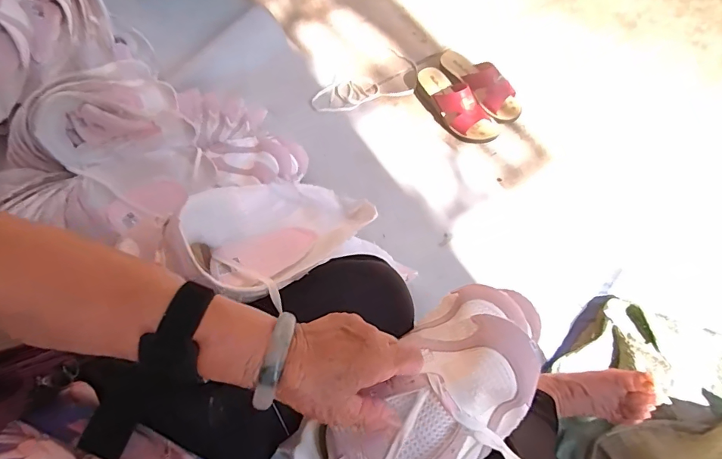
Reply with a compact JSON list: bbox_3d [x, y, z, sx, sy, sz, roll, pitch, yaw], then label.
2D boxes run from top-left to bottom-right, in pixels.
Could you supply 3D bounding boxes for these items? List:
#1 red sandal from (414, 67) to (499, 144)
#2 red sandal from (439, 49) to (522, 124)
[{"bbox_3d":[0.206,-0.283,0.973,0.088,0.083,0.229,-37,70,-14],"label":"red sandal"},{"bbox_3d":[0.271,-0.337,1.007,0.084,0.074,0.233,-36,70,-13],"label":"red sandal"}]

